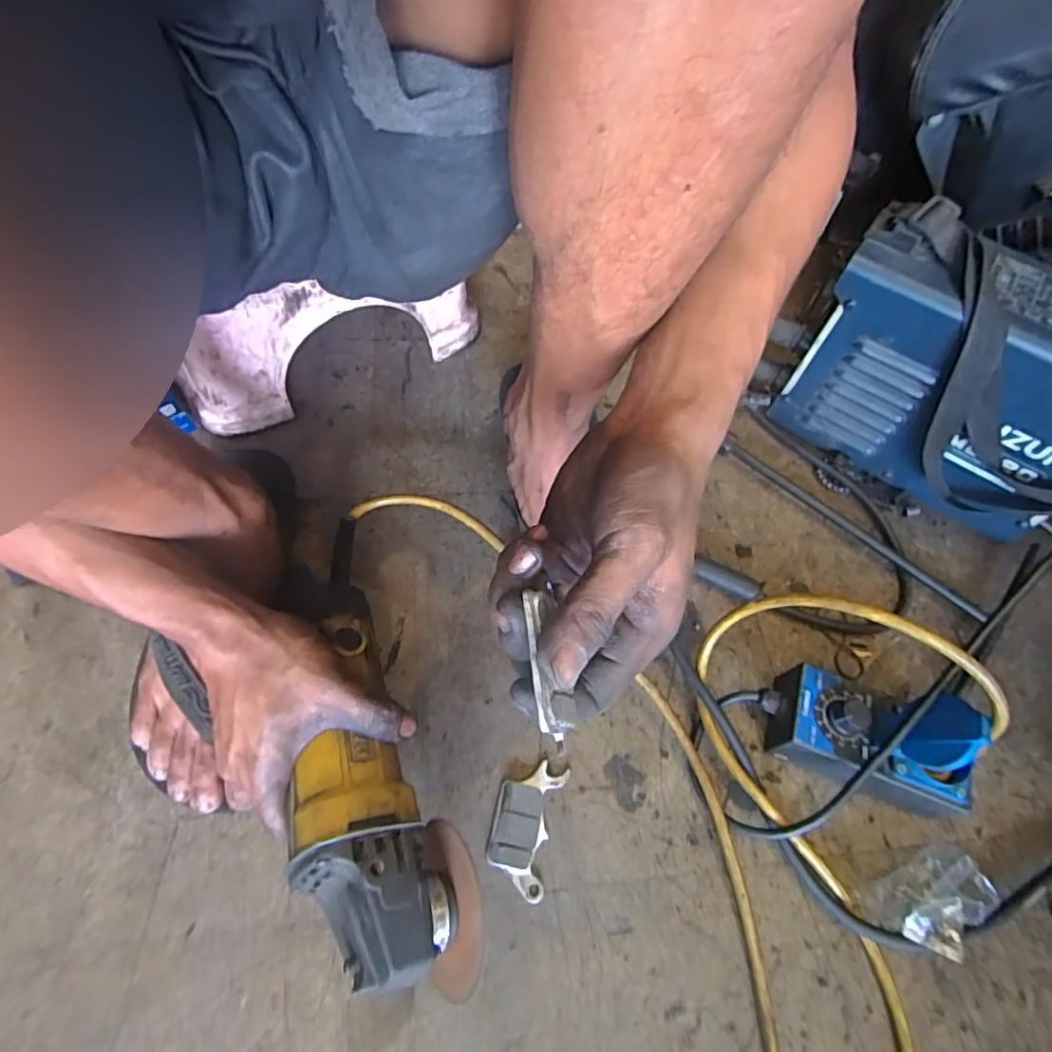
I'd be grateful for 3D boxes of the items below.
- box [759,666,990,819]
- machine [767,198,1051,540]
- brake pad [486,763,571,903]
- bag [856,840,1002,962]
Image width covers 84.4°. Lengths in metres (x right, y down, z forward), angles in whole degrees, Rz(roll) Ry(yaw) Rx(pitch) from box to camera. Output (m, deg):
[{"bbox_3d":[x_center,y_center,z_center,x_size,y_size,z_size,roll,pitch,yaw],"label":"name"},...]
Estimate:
[{"bbox_3d":[0.231,0.136,0.382,0.128,0.097,0.066,19,61,6],"label":"box"},{"bbox_3d":[0.364,-0.117,0.484,0.250,0.186,0.108,39,65,17],"label":"machine"},{"bbox_3d":[-0.001,0.195,0.380,0.041,0.007,0.077,15,61,4],"label":"brake pad"},{"bbox_3d":[0.254,0.238,0.365,0.075,0.027,0.044,-19,64,-15],"label":"bag"}]

